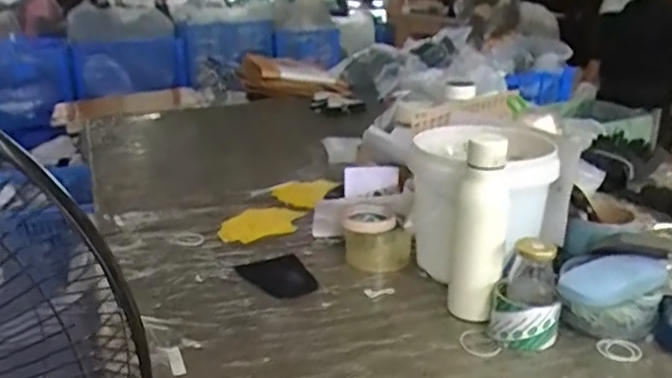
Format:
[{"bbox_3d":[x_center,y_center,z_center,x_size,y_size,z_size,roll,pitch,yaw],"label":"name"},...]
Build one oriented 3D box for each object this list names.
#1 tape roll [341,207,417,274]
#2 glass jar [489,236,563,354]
[{"bbox_3d":[0.061,0.082,0.975,0.090,0.074,0.093,-1,19,0],"label":"tape roll"},{"bbox_3d":[0.237,0.128,0.765,0.081,0.130,0.081,5,20,17],"label":"glass jar"}]

